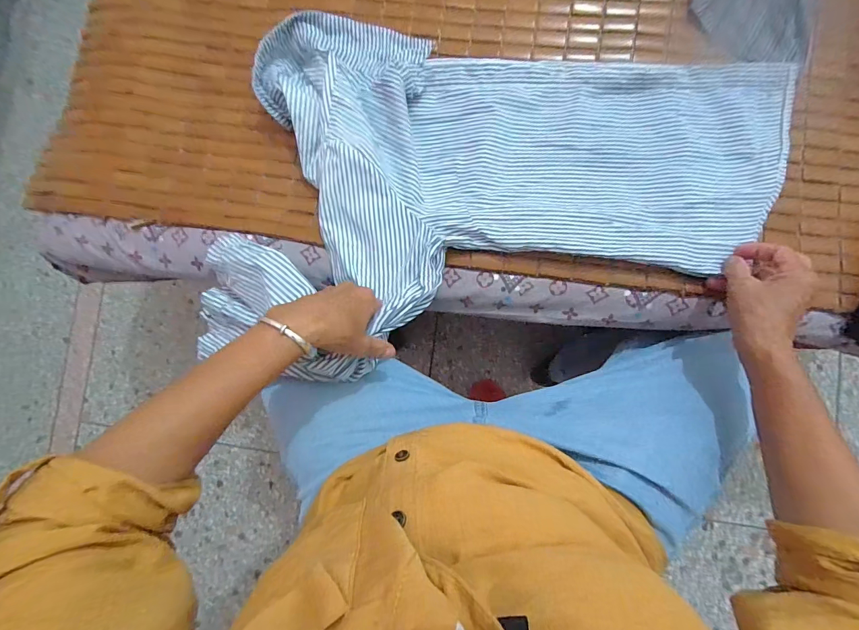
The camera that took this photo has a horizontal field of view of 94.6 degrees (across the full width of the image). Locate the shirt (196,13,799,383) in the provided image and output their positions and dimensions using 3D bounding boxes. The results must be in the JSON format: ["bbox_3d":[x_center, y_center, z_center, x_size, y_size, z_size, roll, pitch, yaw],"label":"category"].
[{"bbox_3d":[0.065,-0.182,0.463,0.681,0.062,0.428,-10,83,4],"label":"shirt"}]

